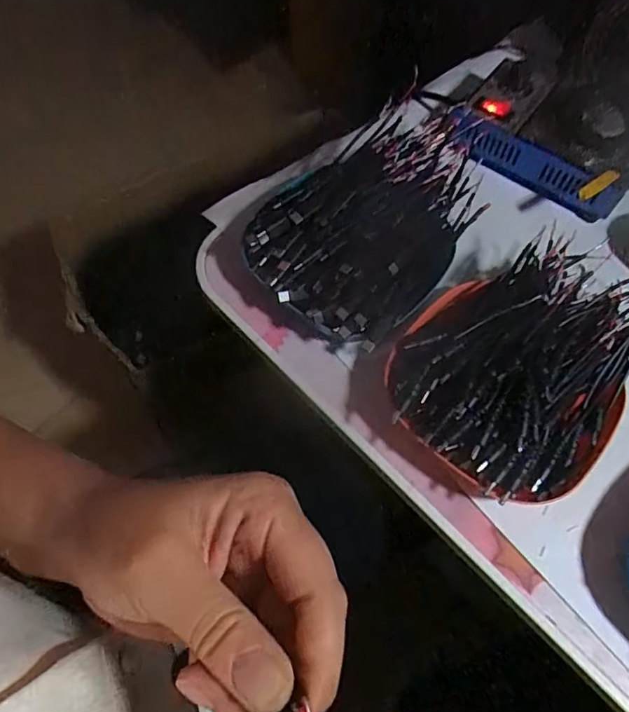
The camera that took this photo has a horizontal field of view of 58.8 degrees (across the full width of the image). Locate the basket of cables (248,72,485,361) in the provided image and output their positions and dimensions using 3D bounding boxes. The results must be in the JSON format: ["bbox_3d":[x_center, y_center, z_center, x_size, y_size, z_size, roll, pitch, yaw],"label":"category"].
[{"bbox_3d":[0.043,-0.100,0.416,0.134,0.059,0.195,35,68,15],"label":"basket of cables"}]

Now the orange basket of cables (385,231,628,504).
[{"bbox_3d":[0.134,0.003,0.363,0.136,0.059,0.179,38,69,16],"label":"orange basket of cables"}]

